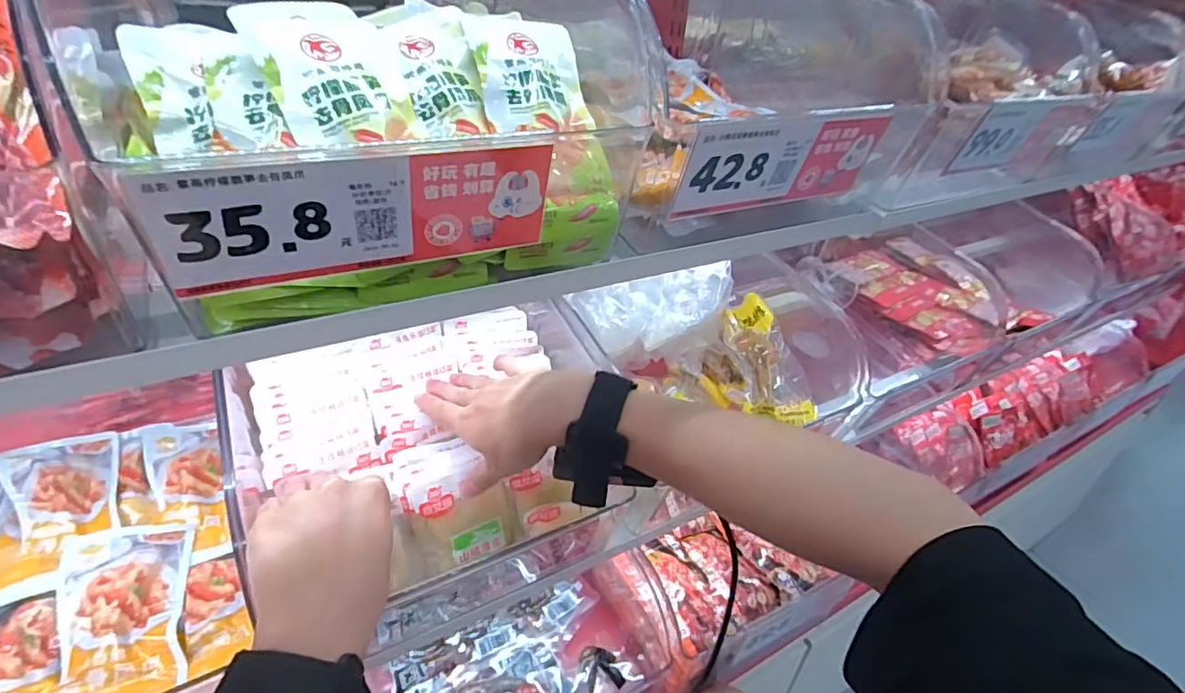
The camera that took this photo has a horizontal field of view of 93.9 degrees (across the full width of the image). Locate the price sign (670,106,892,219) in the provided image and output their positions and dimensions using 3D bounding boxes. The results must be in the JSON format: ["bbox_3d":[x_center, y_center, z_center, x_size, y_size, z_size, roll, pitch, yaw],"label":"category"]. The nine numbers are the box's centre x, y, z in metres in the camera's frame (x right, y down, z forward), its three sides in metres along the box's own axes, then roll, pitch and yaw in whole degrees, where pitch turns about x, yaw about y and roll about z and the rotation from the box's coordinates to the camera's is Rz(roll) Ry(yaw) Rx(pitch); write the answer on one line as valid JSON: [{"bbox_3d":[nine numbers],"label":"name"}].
[{"bbox_3d":[0.129,-0.121,0.361,0.168,0.065,0.005,-13,54,-26],"label":"price sign"}]

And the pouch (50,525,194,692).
[{"bbox_3d":[-0.302,0.166,0.356,0.065,0.024,0.126,-13,36,-24],"label":"pouch"}]

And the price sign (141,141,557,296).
[{"bbox_3d":[-0.097,-0.059,0.255,0.165,0.058,0.004,-14,53,-26],"label":"price sign"}]

